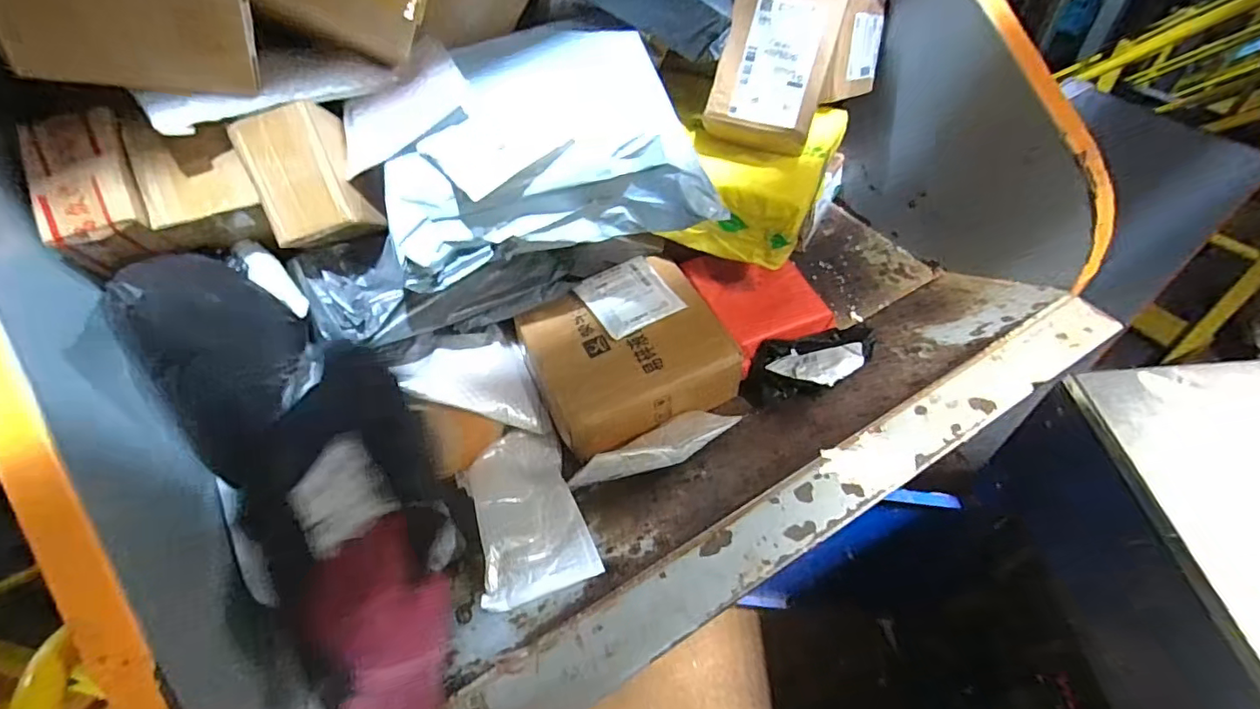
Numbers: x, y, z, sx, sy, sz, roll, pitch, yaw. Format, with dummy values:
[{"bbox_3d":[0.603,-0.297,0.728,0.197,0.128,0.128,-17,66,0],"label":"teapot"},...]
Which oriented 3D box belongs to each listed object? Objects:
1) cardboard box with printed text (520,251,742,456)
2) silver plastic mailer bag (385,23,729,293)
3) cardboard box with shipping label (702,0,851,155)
[{"bbox_3d":[-0.001,-0.005,0.746,0.247,0.079,0.241,-23,53,-13],"label":"cardboard box with printed text"},{"bbox_3d":[-0.088,-0.218,0.606,0.316,0.138,0.236,-9,51,-2],"label":"silver plastic mailer bag"},{"bbox_3d":[0.164,-0.330,0.642,0.122,0.175,0.066,16,10,9],"label":"cardboard box with shipping label"}]

